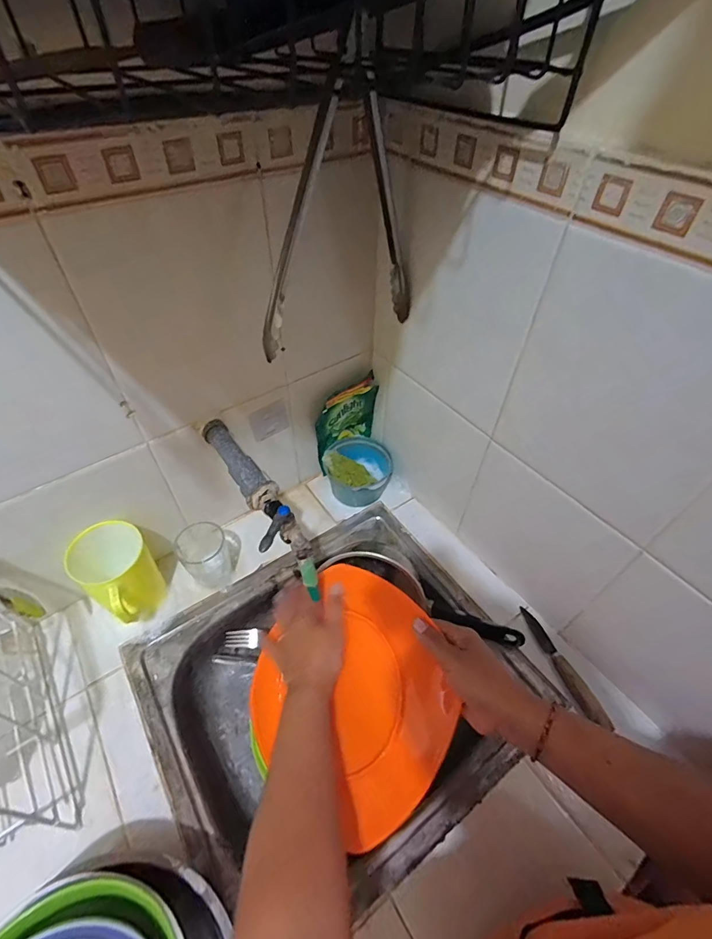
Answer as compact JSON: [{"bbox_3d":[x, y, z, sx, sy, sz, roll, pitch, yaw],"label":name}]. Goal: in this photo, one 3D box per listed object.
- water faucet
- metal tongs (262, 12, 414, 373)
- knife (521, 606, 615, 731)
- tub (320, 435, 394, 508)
[{"bbox_3d":[-0.123,0.014,0.502,0.048,0.040,0.219,-23,53,-20],"label":"water faucet"},{"bbox_3d":[-0.015,-0.249,0.419,0.194,0.257,0.027,-30,56,-25],"label":"metal tongs"},{"bbox_3d":[0.273,0.257,0.567,0.024,0.017,0.163,-16,51,-14],"label":"knife"},{"bbox_3d":[0.003,0.004,0.744,0.105,0.069,0.103,1,48,-1],"label":"tub"}]

